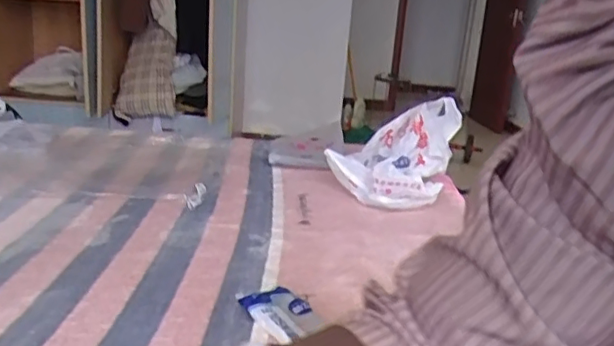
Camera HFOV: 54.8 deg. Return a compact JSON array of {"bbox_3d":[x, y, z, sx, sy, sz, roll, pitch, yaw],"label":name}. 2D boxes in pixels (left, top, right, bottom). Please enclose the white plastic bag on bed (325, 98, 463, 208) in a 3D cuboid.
[{"bbox_3d":[0.238,-0.056,1.725,0.328,0.283,0.311,11,17,23],"label":"white plastic bag on bed"}]

